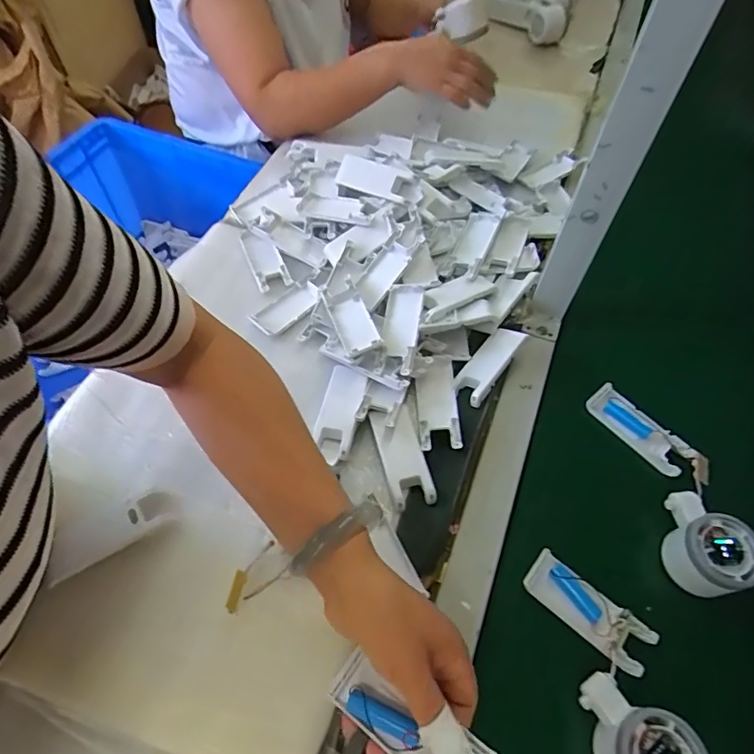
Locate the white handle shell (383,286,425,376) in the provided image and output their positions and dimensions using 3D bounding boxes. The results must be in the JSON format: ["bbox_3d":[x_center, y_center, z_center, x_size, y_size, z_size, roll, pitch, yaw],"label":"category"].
[{"bbox_3d":[0.025,-0.051,0.526,0.037,0.028,0.101,8,58,3],"label":"white handle shell"}]

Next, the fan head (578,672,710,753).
[{"bbox_3d":[0.179,0.258,0.350,0.081,0.042,0.057,32,62,17],"label":"fan head"}]

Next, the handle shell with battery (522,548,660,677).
[{"bbox_3d":[0.174,0.191,0.413,0.105,0.017,0.038,37,64,19],"label":"handle shell with battery"}]

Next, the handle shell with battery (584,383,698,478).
[{"bbox_3d":[0.265,0.053,0.510,0.035,0.018,0.105,-36,65,-21],"label":"handle shell with battery"}]

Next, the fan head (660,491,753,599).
[{"bbox_3d":[0.276,0.143,0.430,0.062,0.056,0.083,-23,61,-15],"label":"fan head"}]

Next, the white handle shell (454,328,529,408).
[{"bbox_3d":[0.117,-0.016,0.525,0.035,0.015,0.101,33,63,18],"label":"white handle shell"}]

